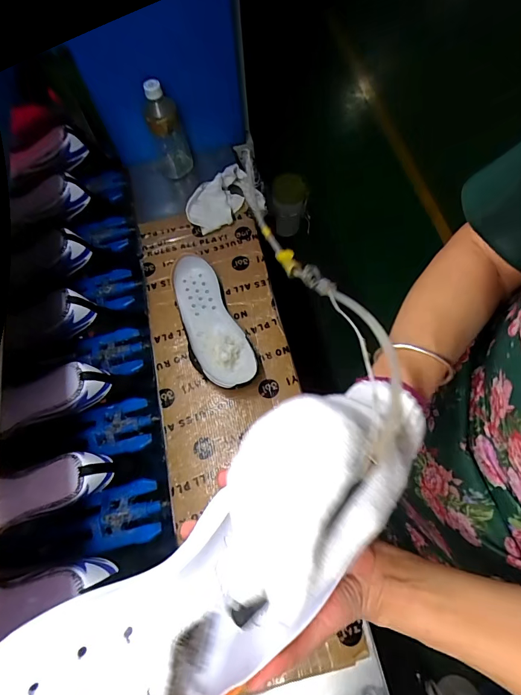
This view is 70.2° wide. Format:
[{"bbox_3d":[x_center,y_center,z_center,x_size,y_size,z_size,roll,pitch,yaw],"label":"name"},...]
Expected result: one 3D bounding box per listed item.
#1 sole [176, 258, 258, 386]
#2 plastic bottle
[{"bbox_3d":[-0.086,-0.041,0.635,0.089,0.040,0.254,-24,70,-8],"label":"sole"},{"bbox_3d":[-0.173,-0.408,0.697,0.060,0.183,0.052,-11,69,-3],"label":"plastic bottle"}]

